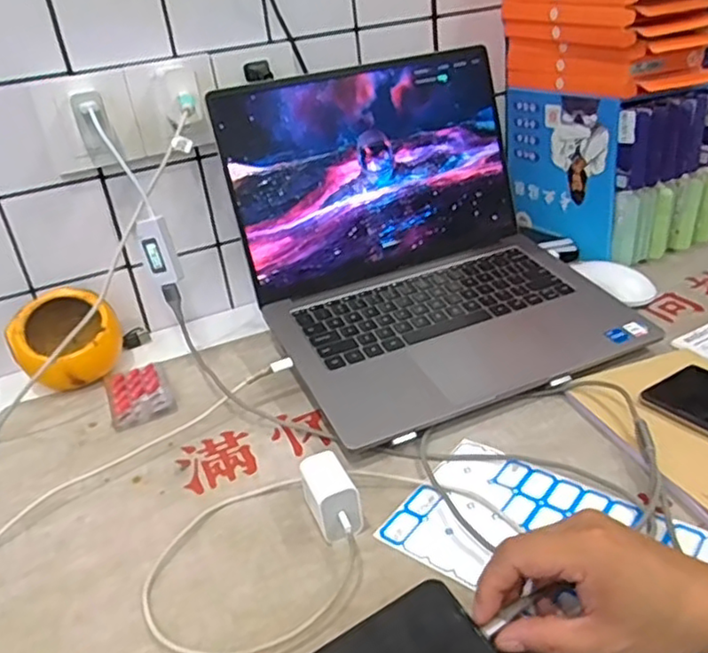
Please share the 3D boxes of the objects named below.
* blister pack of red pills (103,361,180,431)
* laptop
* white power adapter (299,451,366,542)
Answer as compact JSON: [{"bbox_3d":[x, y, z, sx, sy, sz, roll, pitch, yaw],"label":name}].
[{"bbox_3d":[-0.206,0.062,0.616,0.057,0.009,0.097,-18,30,-19],"label":"blister pack of red pills"},{"bbox_3d":[0.066,-0.105,0.604,0.312,0.217,0.309,-18,30,-18],"label":"laptop"},{"bbox_3d":[-0.016,0.115,0.435,0.032,0.035,0.052,-15,29,-13],"label":"white power adapter"}]

